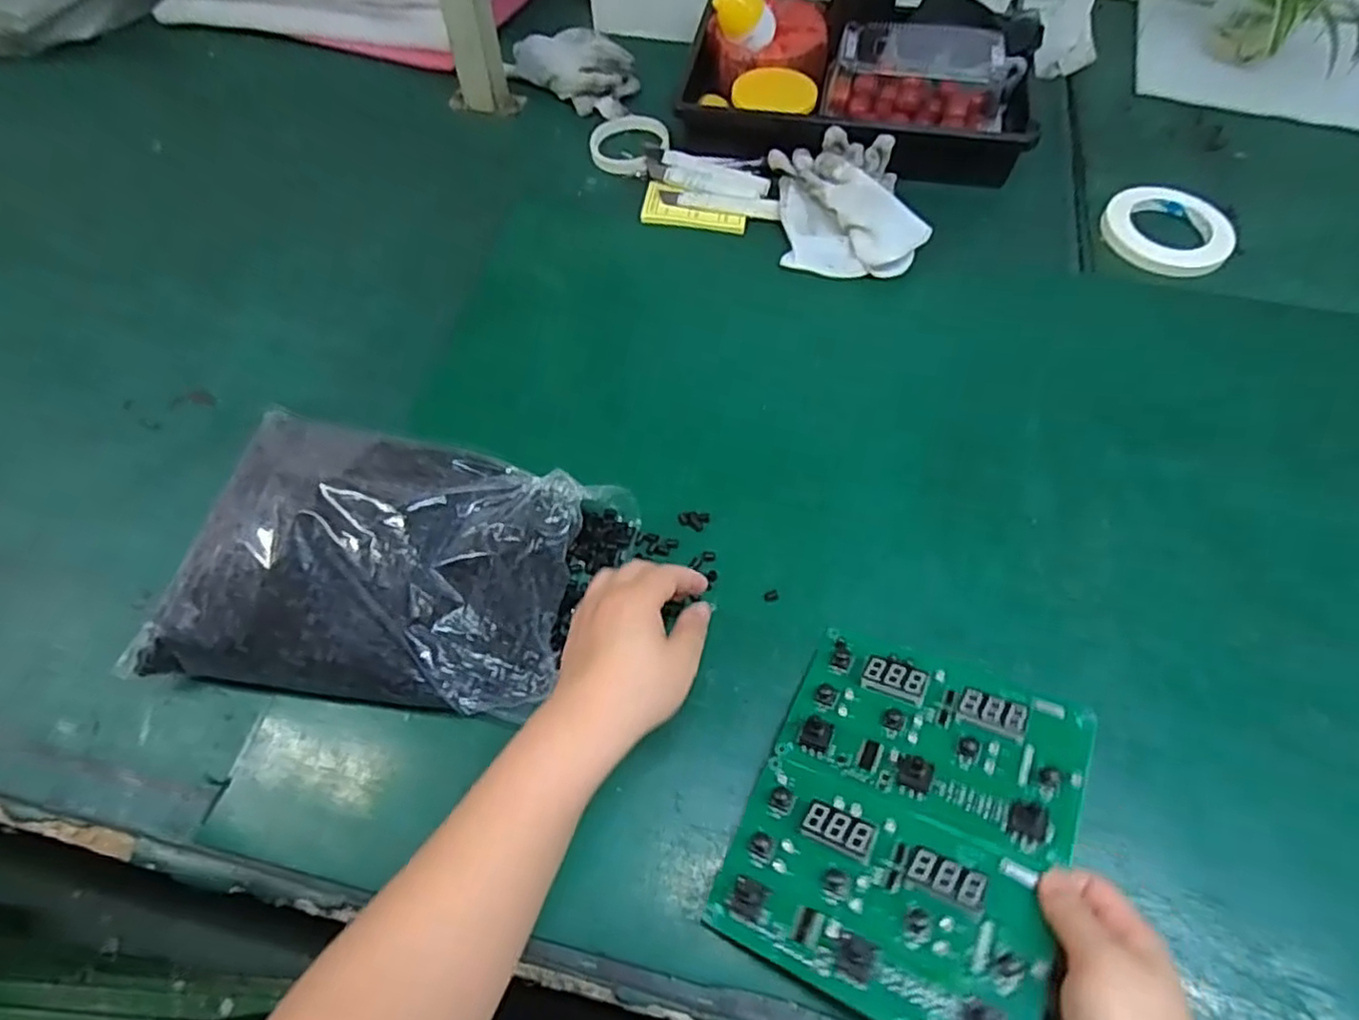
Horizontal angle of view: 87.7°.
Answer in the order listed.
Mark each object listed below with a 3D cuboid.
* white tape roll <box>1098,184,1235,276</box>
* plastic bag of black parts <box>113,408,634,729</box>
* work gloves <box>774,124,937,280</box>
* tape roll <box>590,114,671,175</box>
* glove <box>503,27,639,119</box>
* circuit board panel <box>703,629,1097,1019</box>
[{"bbox_3d":[0.478,-0.274,0.692,0.115,0.013,0.115,0,59,1],"label":"white tape roll"},{"bbox_3d":[-0.192,0.035,0.478,0.281,0.085,0.180,8,60,6],"label":"plastic bag of black parts"},{"bbox_3d":[0.167,-0.303,0.699,0.140,0.043,0.168,1,59,2],"label":"work gloves"},{"bbox_3d":[-0.055,-0.404,0.782,0.089,0.014,0.098,0,59,1],"label":"tape roll"},{"bbox_3d":[-0.115,-0.528,0.838,0.144,0.044,0.103,37,66,21],"label":"glove"},{"bbox_3d":[0.128,0.170,0.400,0.165,0.017,0.200,15,54,26],"label":"circuit board panel"}]

